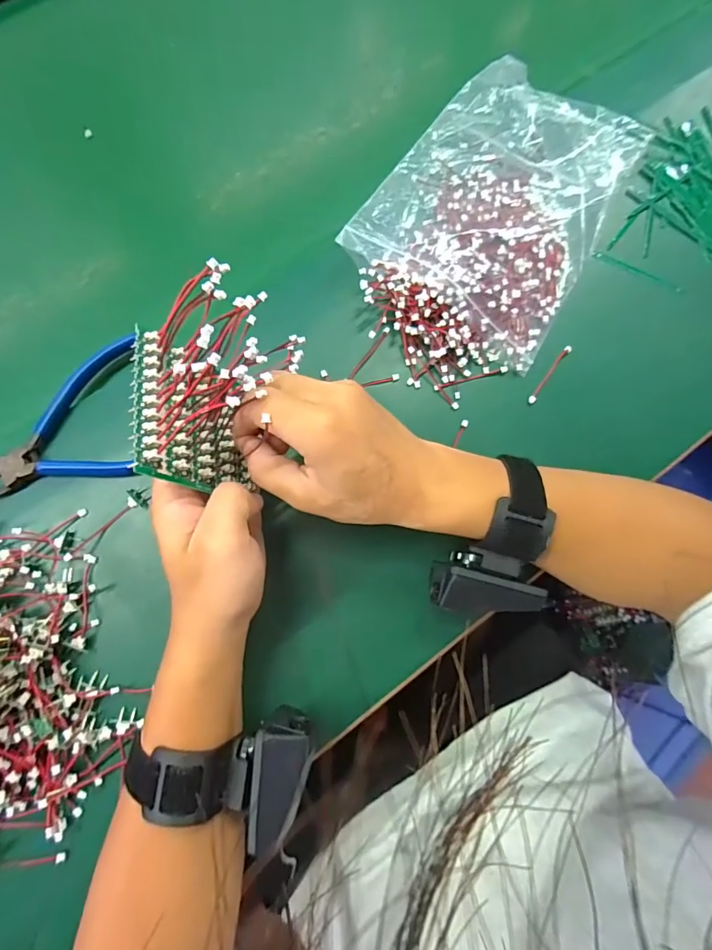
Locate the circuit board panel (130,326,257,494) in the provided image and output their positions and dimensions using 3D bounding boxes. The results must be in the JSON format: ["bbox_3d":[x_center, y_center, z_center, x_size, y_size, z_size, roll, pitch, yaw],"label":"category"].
[{"bbox_3d":[-0.088,-0.031,0.256,0.008,0.073,0.076,-13,73,28],"label":"circuit board panel"}]

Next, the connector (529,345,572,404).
[{"bbox_3d":[0.148,-0.077,0.353,0.005,0.005,0.056,36,79,7],"label":"connector"}]

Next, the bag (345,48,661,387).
[{"bbox_3d":[0.109,-0.209,0.366,0.163,0.032,0.275,29,78,6],"label":"bag"}]

